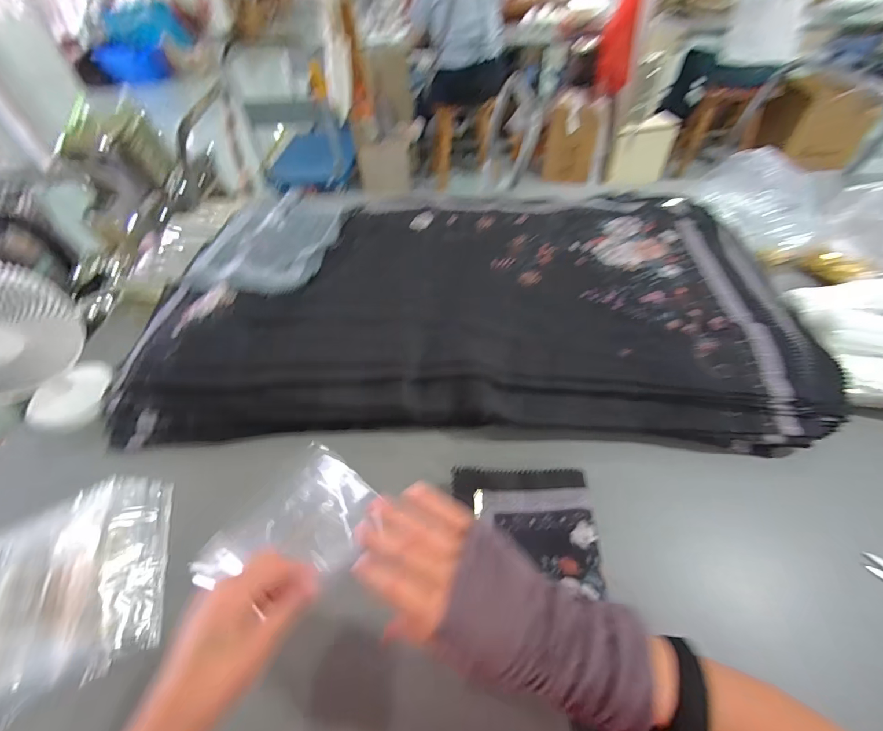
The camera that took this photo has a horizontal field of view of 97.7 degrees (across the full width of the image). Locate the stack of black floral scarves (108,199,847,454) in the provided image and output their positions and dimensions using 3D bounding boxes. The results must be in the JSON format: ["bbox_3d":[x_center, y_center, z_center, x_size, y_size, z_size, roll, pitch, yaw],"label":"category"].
[{"bbox_3d":[0.041,-0.131,0.711,1.048,0.100,0.558,0,50,3],"label":"stack of black floral scarves"}]

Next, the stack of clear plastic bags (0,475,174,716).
[{"bbox_3d":[-0.500,0.276,0.482,0.283,0.028,0.238,-18,52,-12],"label":"stack of clear plastic bags"}]

